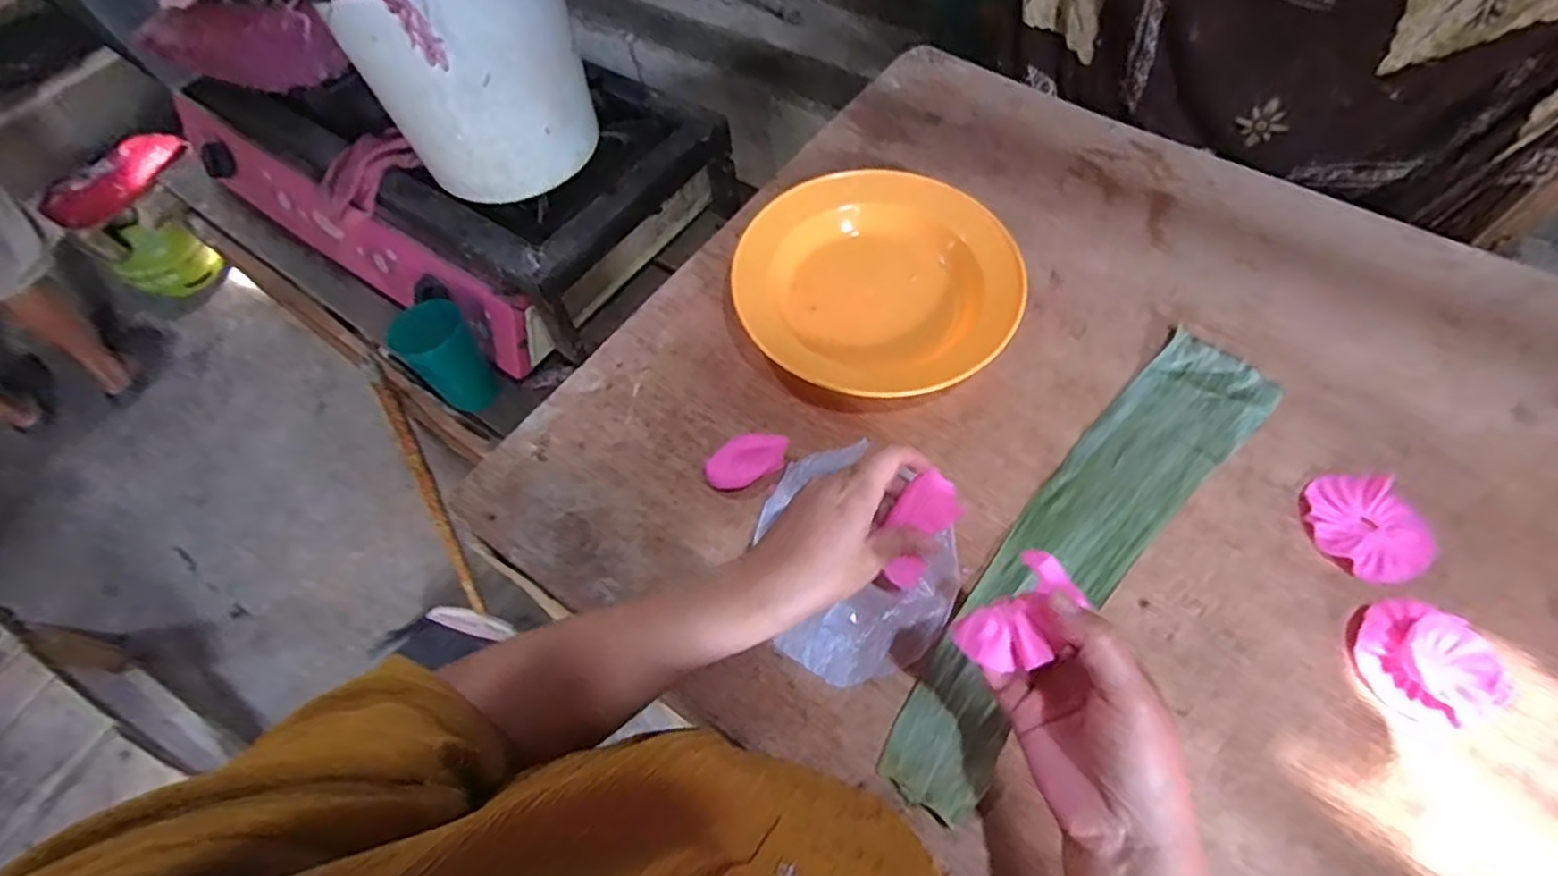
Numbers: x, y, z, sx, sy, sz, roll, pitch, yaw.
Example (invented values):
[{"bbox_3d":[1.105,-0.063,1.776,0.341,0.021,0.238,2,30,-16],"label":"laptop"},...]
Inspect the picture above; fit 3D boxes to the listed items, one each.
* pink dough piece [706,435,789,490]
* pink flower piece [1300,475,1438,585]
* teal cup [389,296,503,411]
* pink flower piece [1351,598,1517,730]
[{"bbox_3d":[-0.023,0.016,0.486,0.058,0.028,0.027,-26,63,-11],"label":"pink dough piece"},{"bbox_3d":[0.388,0.058,0.454,0.066,0.011,0.073,-10,62,-2],"label":"pink flower piece"},{"bbox_3d":[-0.366,-0.089,0.765,0.070,0.117,0.066,-2,60,4],"label":"teal cup"},{"bbox_3d":[0.385,0.133,0.407,0.066,0.016,0.067,-1,62,2],"label":"pink flower piece"}]

